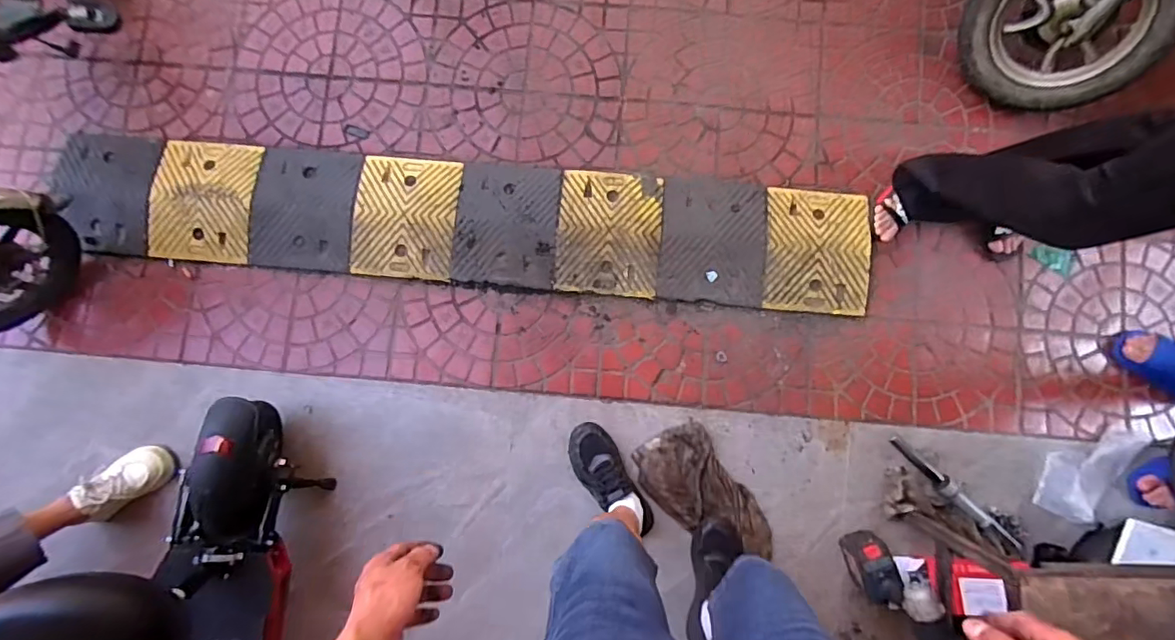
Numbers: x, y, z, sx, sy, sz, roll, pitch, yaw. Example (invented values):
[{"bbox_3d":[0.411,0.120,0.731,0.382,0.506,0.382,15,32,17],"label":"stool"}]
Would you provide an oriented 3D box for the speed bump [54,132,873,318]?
[{"bbox_3d":[-0.295,-0.238,1.273,1.879,0.051,0.299,5,83,2],"label":"speed bump"}]

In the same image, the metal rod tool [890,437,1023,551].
[{"bbox_3d":[0.819,0.391,1.190,0.345,0.032,0.038,44,86,6],"label":"metal rod tool"}]

